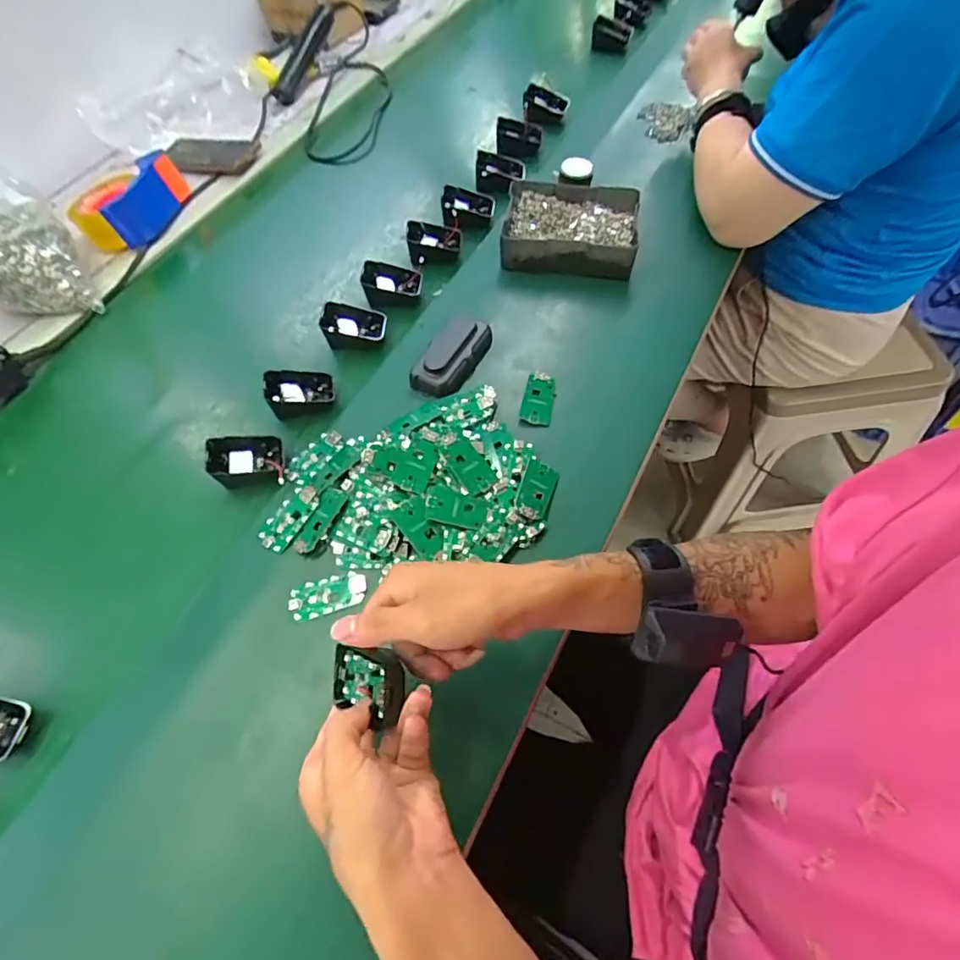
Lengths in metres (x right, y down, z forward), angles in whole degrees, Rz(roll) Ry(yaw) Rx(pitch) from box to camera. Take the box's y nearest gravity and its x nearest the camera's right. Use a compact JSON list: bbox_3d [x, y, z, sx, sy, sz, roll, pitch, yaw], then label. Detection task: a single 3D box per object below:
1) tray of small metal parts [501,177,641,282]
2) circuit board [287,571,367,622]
[{"bbox_3d":[0.110,-0.305,0.660,0.156,0.040,0.116,7,59,10],"label":"tray of small metal parts"},{"bbox_3d":[-0.129,0.097,0.458,0.065,0.007,0.031,-14,58,-3],"label":"circuit board"}]

